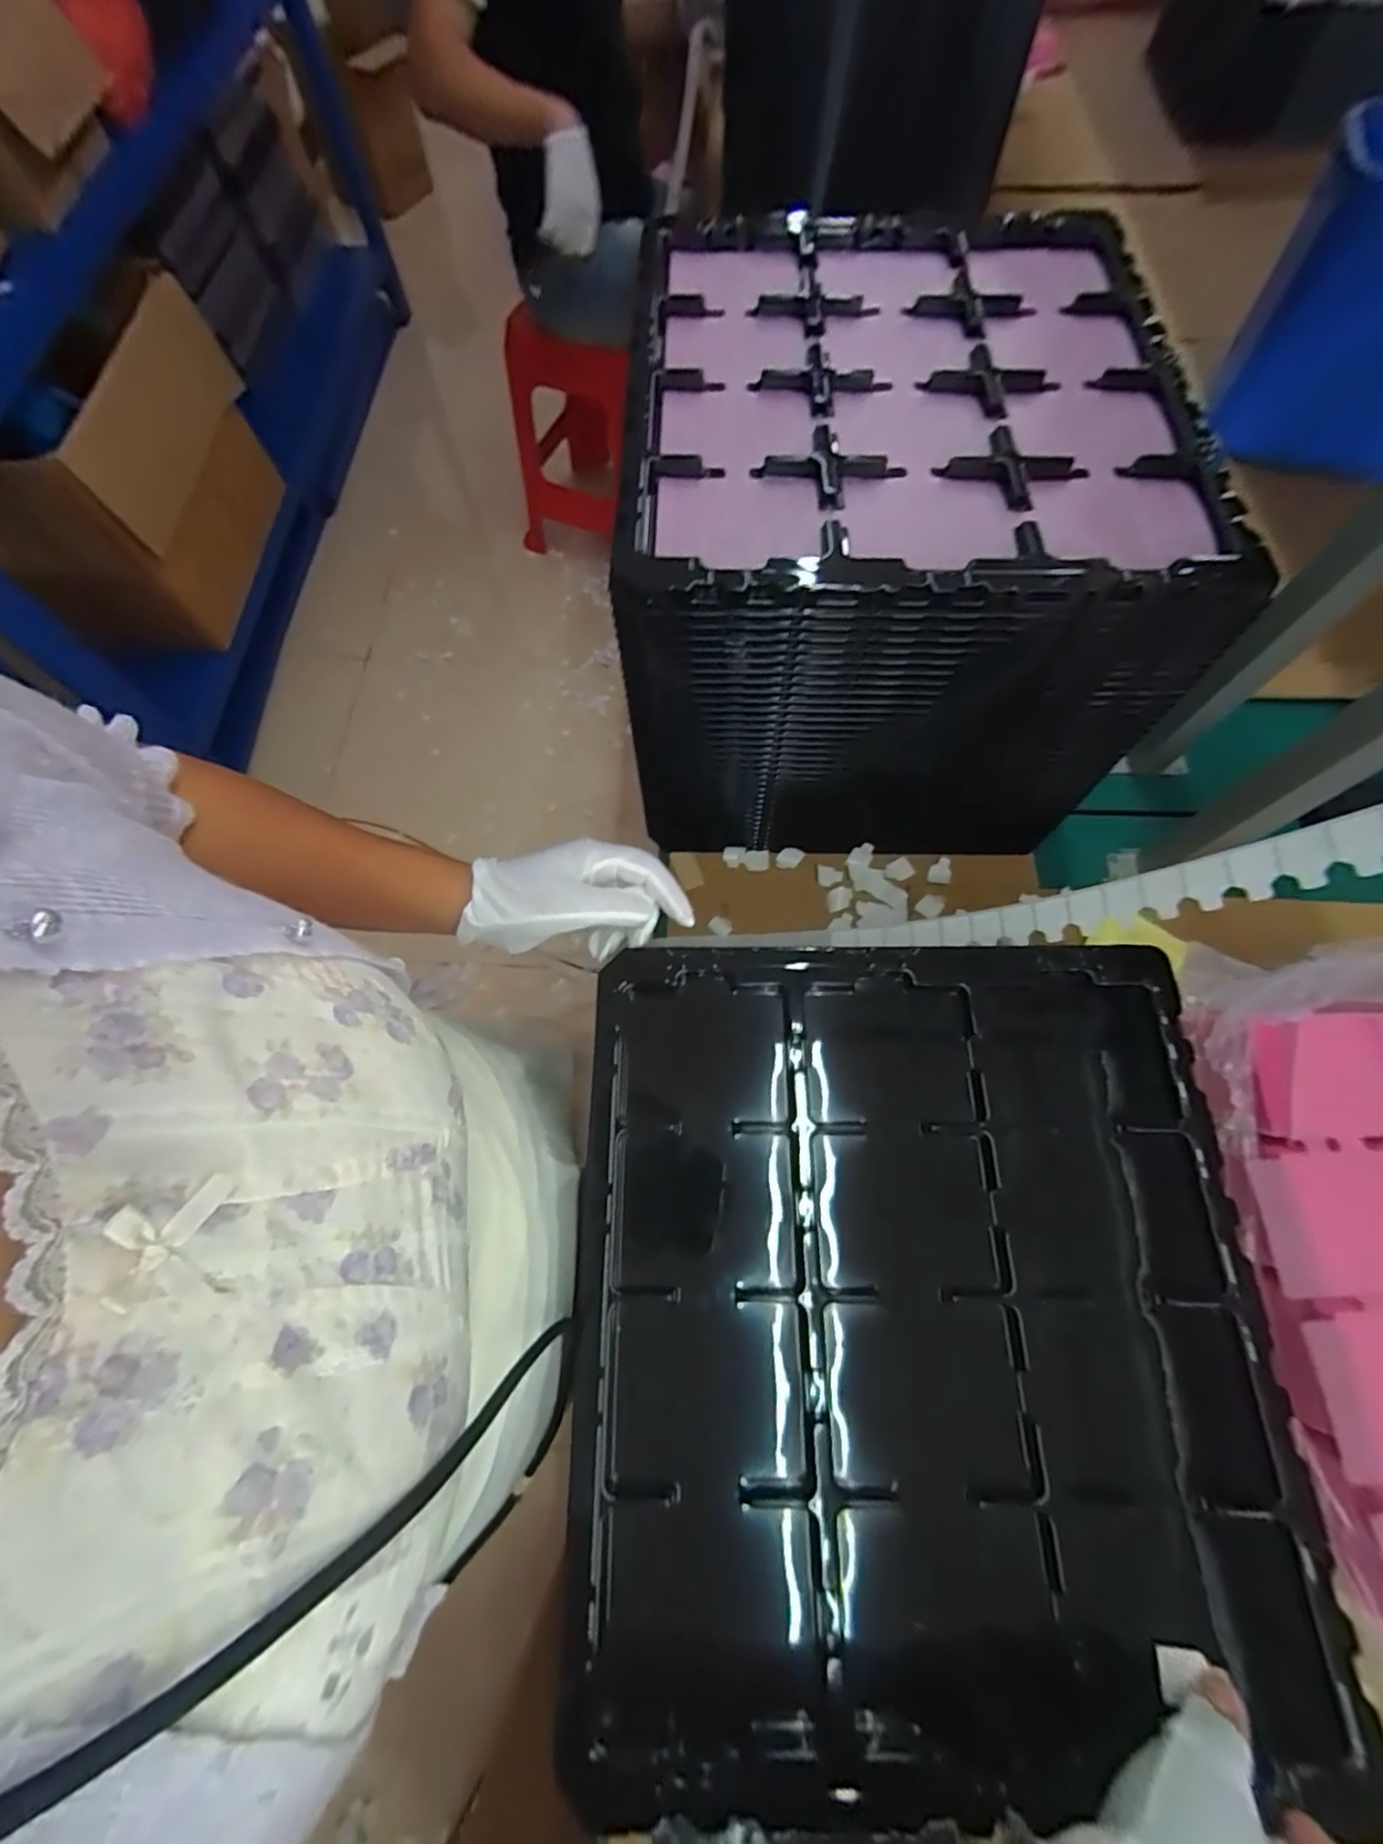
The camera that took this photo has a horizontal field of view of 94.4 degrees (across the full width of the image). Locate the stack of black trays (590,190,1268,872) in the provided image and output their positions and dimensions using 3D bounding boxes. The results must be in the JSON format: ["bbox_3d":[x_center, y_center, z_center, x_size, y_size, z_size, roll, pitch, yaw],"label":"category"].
[{"bbox_3d":[0.128,-0.292,0.498,0.341,0.241,0.391,0,68,0],"label":"stack of black trays"}]

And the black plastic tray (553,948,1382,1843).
[{"bbox_3d":[0.113,0.194,0.337,0.335,0.038,0.363,0,68,0],"label":"black plastic tray"}]

